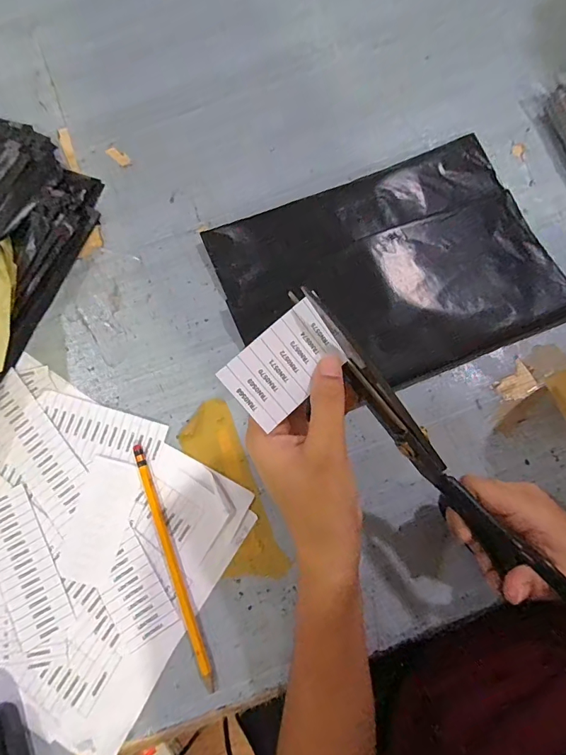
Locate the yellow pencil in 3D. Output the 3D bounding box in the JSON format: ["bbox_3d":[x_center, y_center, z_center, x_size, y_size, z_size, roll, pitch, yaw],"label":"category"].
[{"bbox_3d":[-0.087,0.140,0.327,0.008,0.007,0.183,-21,76,-3],"label":"yellow pencil"}]

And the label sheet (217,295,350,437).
[{"bbox_3d":[0.001,-0.007,0.234,0.064,0.004,0.043,-41,102,-9],"label":"label sheet"}]

